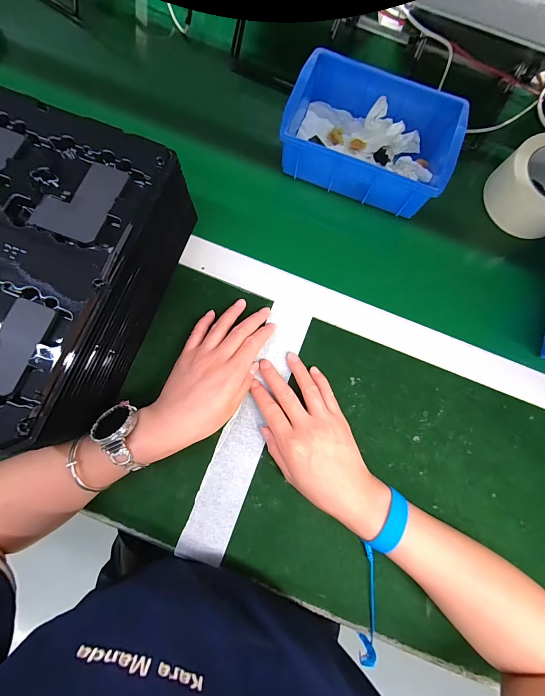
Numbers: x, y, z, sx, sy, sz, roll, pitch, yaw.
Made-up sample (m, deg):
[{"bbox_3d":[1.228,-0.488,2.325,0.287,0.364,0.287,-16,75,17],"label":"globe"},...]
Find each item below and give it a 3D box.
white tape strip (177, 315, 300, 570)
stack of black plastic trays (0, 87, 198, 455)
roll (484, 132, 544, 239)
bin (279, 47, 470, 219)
[{"bbox_3d":[-0.029,0.093,0.343,0.050,0.004,0.284,21,80,1],"label":"white tape strip"},{"bbox_3d":[-0.234,-0.075,0.299,0.220,0.115,0.284,21,82,1],"label":"stack of black plastic trays"},{"bbox_3d":[0.342,-0.204,0.383,0.108,0.057,0.108,0,82,-2],"label":"roll"},{"bbox_3d":[0.121,-0.265,0.372,0.200,0.060,0.144,21,82,1],"label":"bin"}]

